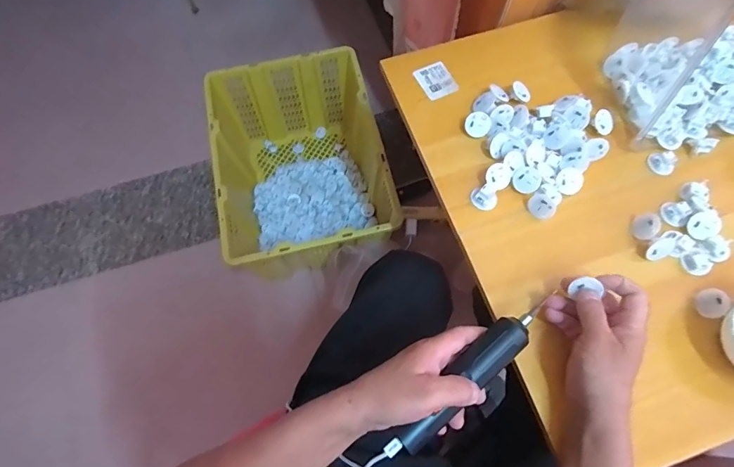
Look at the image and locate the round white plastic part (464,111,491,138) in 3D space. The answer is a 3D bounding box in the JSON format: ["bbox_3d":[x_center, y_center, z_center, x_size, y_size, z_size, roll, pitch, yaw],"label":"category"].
[{"bbox_3d":[0.150,-0.147,0.537,0.033,0.008,0.033,2,102,11],"label":"round white plastic part"}]

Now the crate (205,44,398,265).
[{"bbox_3d":[-0.155,-0.148,0.944,0.365,0.239,0.472,-13,69,-4],"label":"crate"}]

